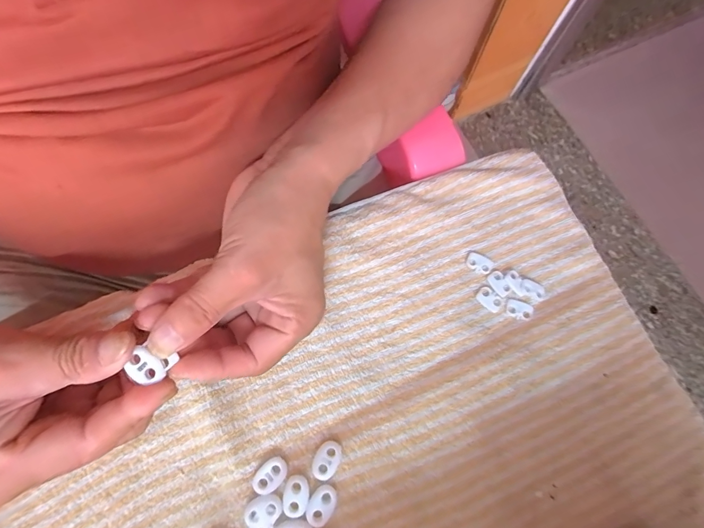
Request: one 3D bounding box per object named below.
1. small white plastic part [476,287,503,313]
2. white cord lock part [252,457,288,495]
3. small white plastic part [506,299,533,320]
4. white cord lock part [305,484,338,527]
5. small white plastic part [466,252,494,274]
[{"bbox_3d":[0.097,0.025,0.261,0.019,0.004,0.012,43,77,9],"label":"small white plastic part"},{"bbox_3d":[-0.050,0.128,0.224,0.022,0.005,0.016,-44,80,-13],"label":"white cord lock part"},{"bbox_3d":[0.118,0.032,0.259,0.019,0.004,0.013,11,74,1],"label":"small white plastic part"},{"bbox_3d":[-0.018,0.144,0.219,0.016,0.004,0.022,19,74,3],"label":"white cord lock part"},{"bbox_3d":[0.092,-0.001,0.268,0.019,0.004,0.012,23,75,4],"label":"small white plastic part"}]

